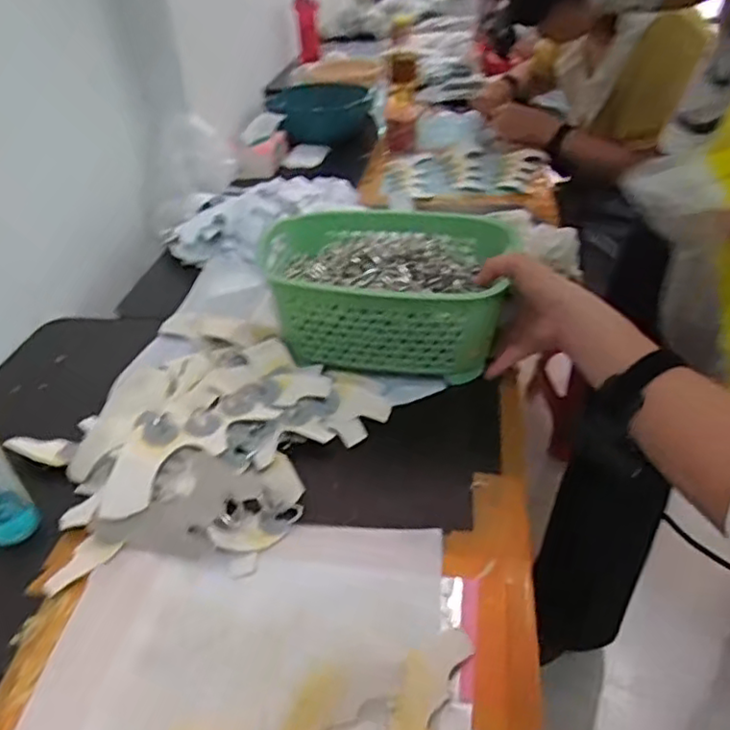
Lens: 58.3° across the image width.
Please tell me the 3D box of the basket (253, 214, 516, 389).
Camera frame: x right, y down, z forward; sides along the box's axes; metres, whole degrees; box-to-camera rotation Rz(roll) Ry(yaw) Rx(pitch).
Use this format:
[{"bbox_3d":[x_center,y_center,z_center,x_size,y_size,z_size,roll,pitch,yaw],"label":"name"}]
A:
[{"bbox_3d":[0.017,-0.088,0.729,0.255,0.117,0.197,4,37,9],"label":"basket"}]

